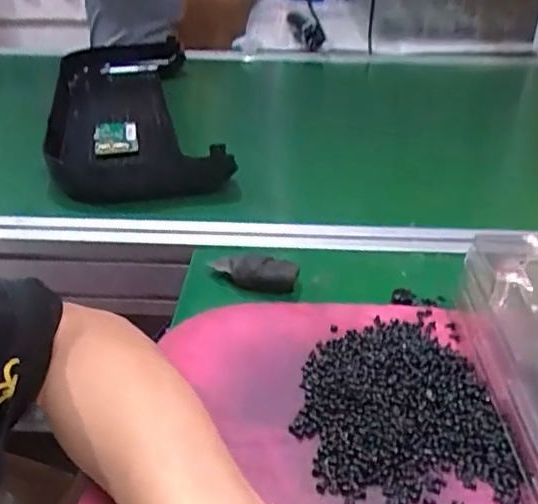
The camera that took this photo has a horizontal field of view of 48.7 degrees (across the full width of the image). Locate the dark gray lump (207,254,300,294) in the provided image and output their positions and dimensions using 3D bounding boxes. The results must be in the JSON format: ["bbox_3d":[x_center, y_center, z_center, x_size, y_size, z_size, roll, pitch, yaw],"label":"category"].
[{"bbox_3d":[-0.013,0.015,0.462,0.071,0.025,0.022,1,32,11],"label":"dark gray lump"}]

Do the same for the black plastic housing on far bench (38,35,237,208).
[{"bbox_3d":[-0.187,-0.203,0.807,0.186,0.056,0.547,-8,33,-12],"label":"black plastic housing on far bench"}]

